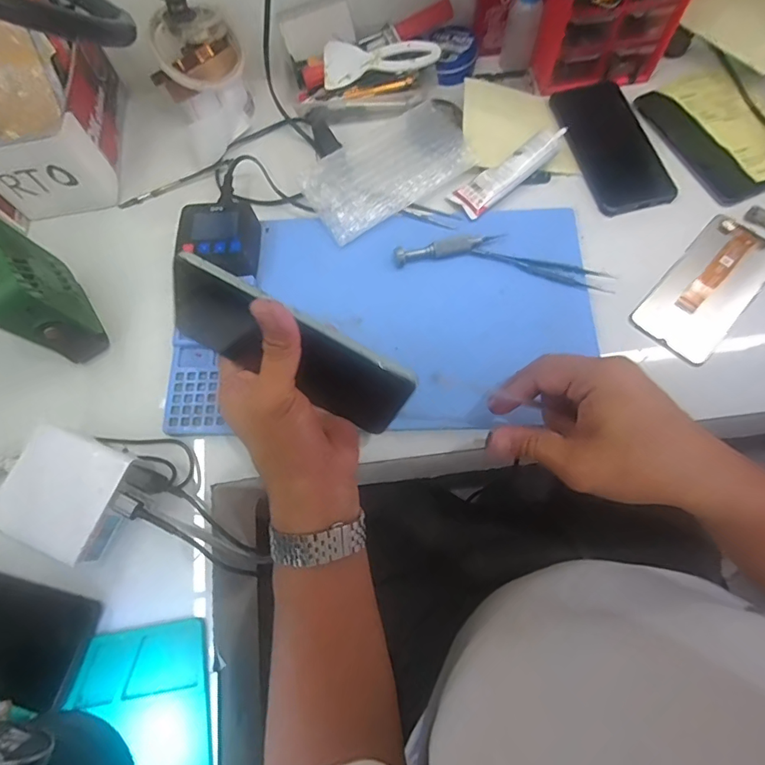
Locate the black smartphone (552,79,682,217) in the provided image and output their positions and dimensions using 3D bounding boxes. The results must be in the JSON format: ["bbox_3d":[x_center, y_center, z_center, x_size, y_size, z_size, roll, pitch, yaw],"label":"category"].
[{"bbox_3d":[0.242,-0.247,0.490,0.084,0.015,0.155,-13,69,-2],"label":"black smartphone"}]

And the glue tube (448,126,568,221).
[{"bbox_3d":[0.130,-0.213,0.464,0.124,0.017,0.038,-37,75,3],"label":"glue tube"}]

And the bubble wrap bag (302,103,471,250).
[{"bbox_3d":[0.010,-0.221,0.468,0.182,0.017,0.094,-34,71,-9],"label":"bubble wrap bag"}]

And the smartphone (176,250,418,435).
[{"bbox_3d":[-0.060,-0.019,0.299,0.157,0.070,0.007,29,48,-2],"label":"smartphone"}]

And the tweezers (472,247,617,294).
[{"bbox_3d":[0.150,-0.106,0.434,0.128,0.004,0.019,15,71,9],"label":"tweezers"}]

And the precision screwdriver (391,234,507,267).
[{"bbox_3d":[0.062,-0.128,0.441,0.103,0.010,0.018,-12,69,-2],"label":"precision screwdriver"}]

